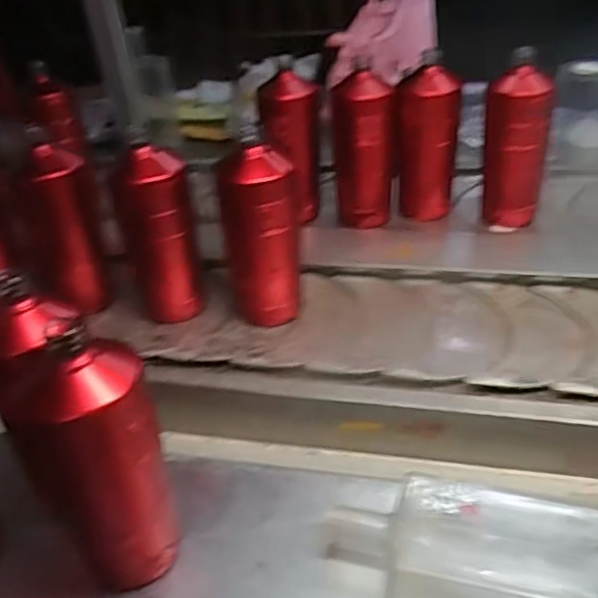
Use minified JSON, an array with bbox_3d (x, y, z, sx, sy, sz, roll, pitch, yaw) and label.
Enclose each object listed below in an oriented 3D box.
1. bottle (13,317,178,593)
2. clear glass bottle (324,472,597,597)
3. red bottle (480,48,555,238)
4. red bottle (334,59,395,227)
[{"bbox_3d":[-0.149,0.115,0.459,0.082,0.208,0.093,-24,36,-28],"label":"bottle"},{"bbox_3d":[0.132,0.182,0.440,0.229,0.052,0.107,8,34,20],"label":"clear glass bottle"},{"bbox_3d":[0.274,-0.196,0.788,0.065,0.204,0.062,-2,37,1],"label":"red bottle"},{"bbox_3d":[0.090,-0.196,0.821,0.064,0.198,0.070,6,38,12],"label":"red bottle"}]

